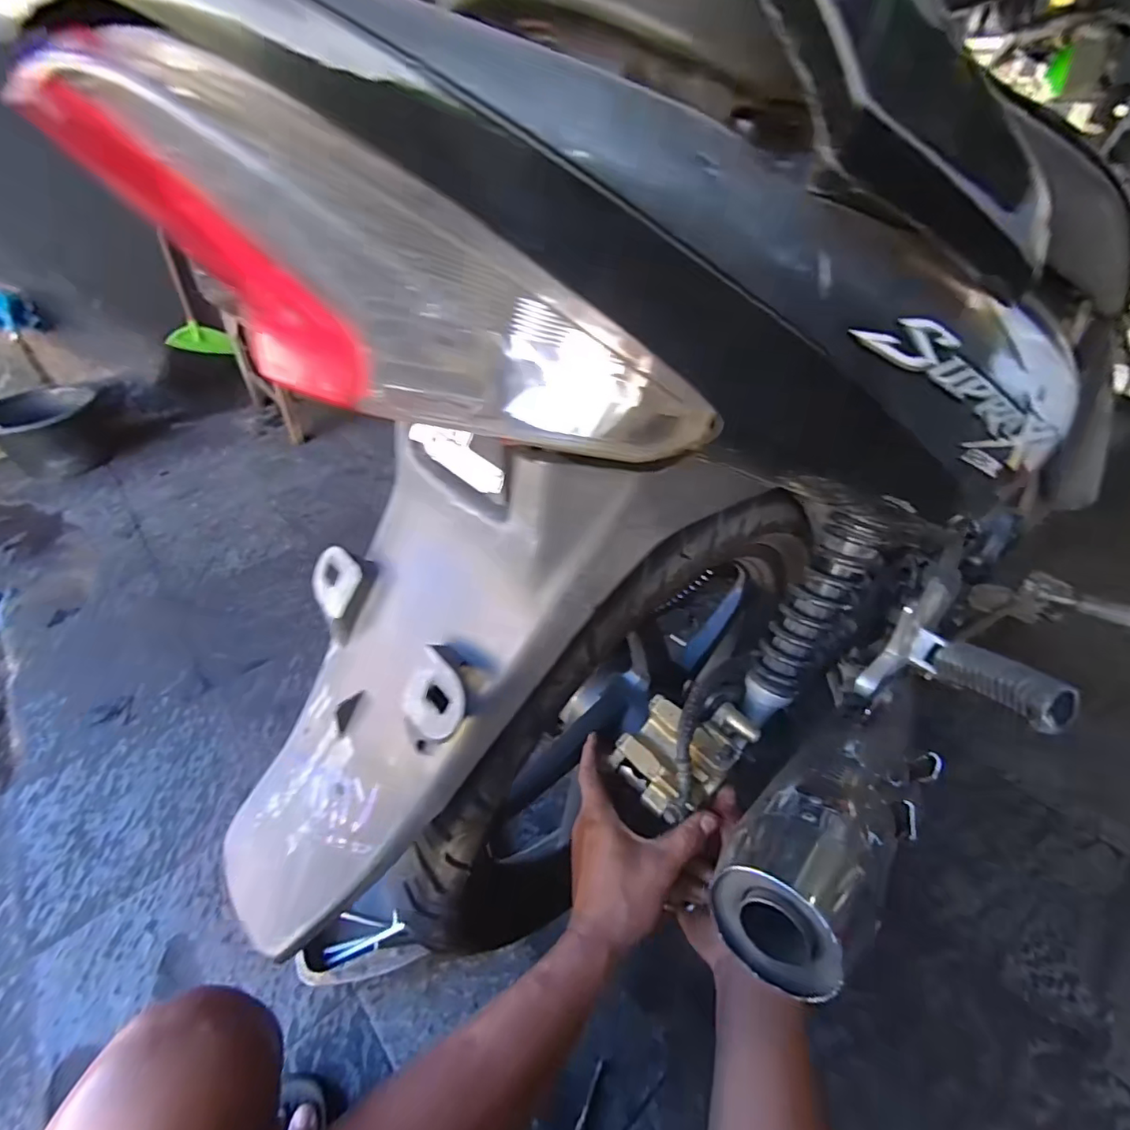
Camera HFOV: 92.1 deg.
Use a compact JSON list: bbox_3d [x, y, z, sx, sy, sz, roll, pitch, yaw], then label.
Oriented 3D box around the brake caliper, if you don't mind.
[{"bbox_3d":[0.101,0.152,0.455,0.100,0.053,0.074,-27,48,-25],"label":"brake caliper"}]

